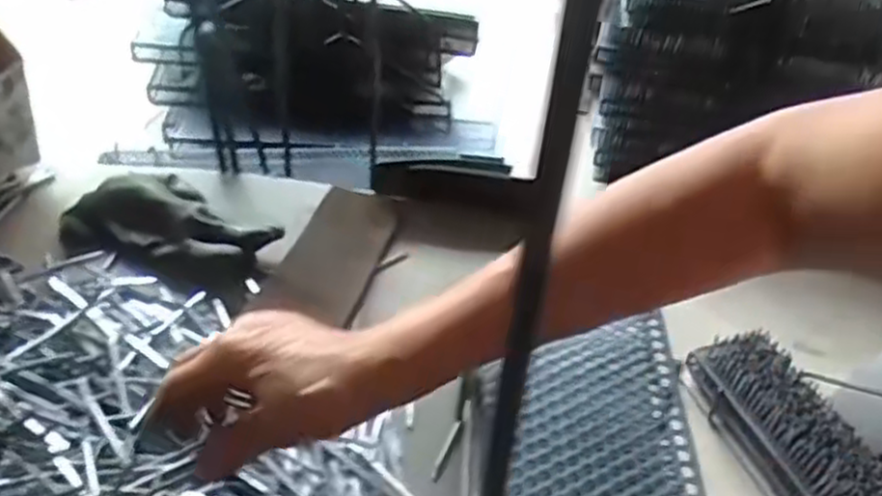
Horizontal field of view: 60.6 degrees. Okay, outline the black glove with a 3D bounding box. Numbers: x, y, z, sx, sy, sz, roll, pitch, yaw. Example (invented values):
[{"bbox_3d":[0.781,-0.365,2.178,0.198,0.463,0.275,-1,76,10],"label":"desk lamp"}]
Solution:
[{"bbox_3d":[-0.252,-0.020,0.701,0.203,0.042,0.106,20,42,17],"label":"black glove"}]

